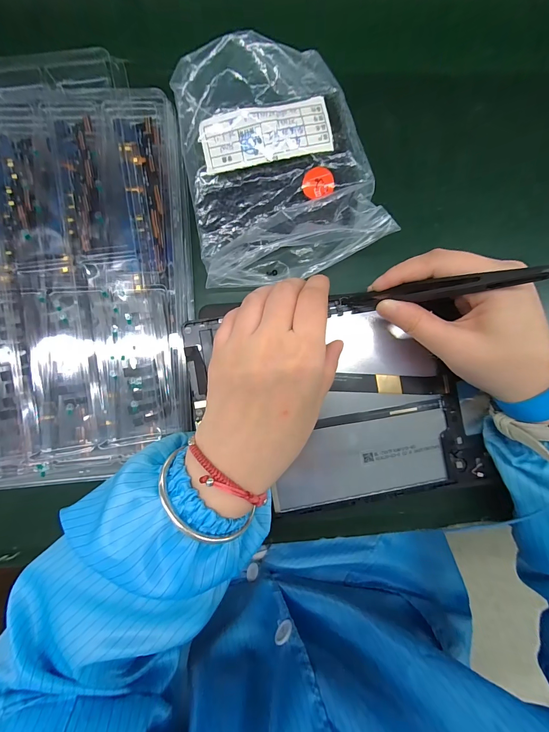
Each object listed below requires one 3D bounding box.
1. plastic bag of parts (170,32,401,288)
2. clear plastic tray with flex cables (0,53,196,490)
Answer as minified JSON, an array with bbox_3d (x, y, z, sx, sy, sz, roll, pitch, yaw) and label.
[{"bbox_3d":[0.005,-0.146,0.224,0.133,0.032,0.154,-9,86,-4],"label":"plastic bag of parts"},{"bbox_3d":[-0.176,-0.055,0.206,0.231,0.029,0.263,-5,86,-3],"label":"clear plastic tray with flex cables"}]

